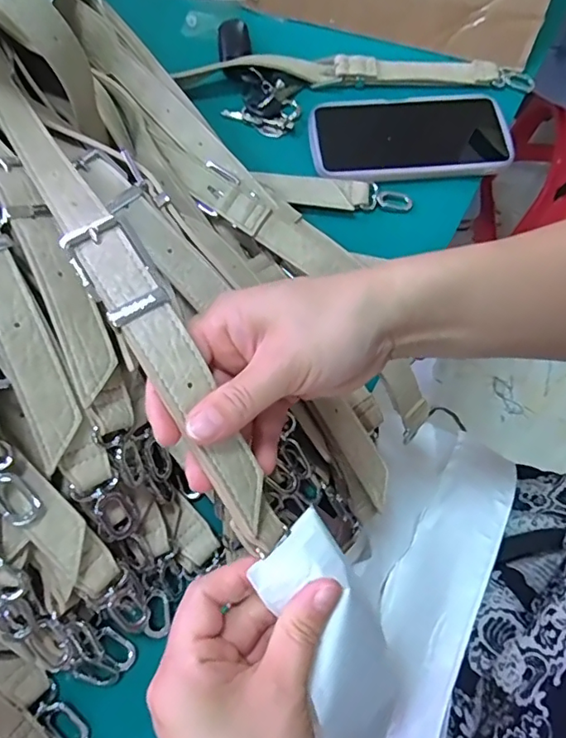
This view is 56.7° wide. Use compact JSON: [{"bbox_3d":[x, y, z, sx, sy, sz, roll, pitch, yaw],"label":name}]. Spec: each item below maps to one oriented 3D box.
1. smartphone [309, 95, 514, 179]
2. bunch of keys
[{"bbox_3d":[0.111,-0.203,0.457,0.170,0.010,0.084,-4,70,-2],"label":"smartphone"},{"bbox_3d":[-0.037,-0.272,0.483,0.059,0.019,0.147,-26,72,-10],"label":"bunch of keys"}]

